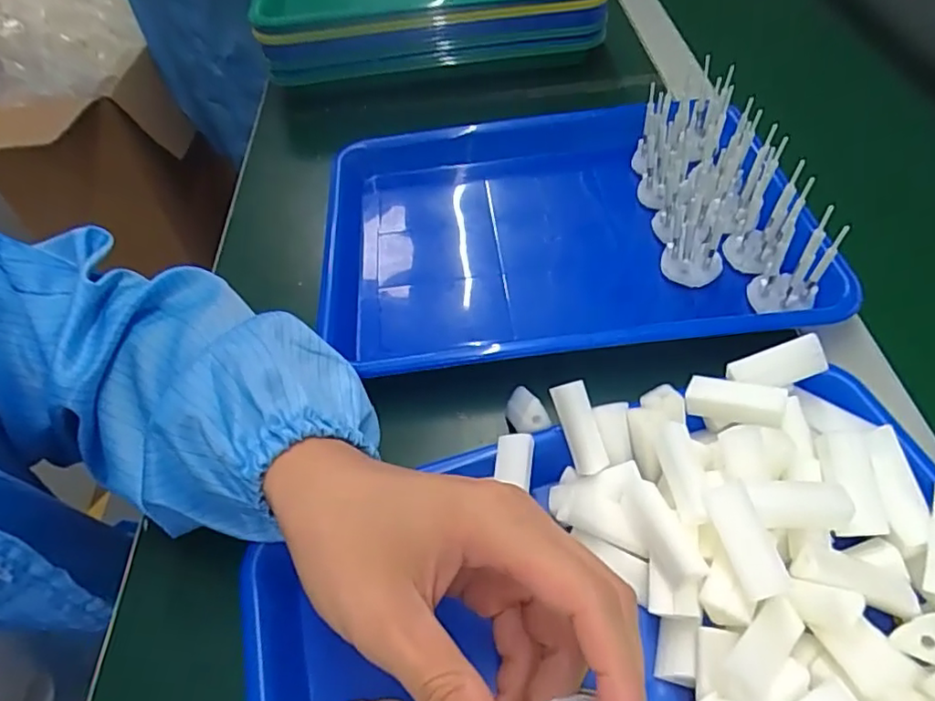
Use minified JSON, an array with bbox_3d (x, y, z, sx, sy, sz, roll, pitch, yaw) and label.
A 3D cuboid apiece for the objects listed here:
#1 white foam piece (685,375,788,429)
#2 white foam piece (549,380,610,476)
[{"bbox_3d":[0.134,0.026,0.305,0.044,0.016,0.018,8,45,37],"label":"white foam piece"},{"bbox_3d":[0.057,0.039,0.310,0.014,0.014,0.047,-19,91,-14],"label":"white foam piece"}]

